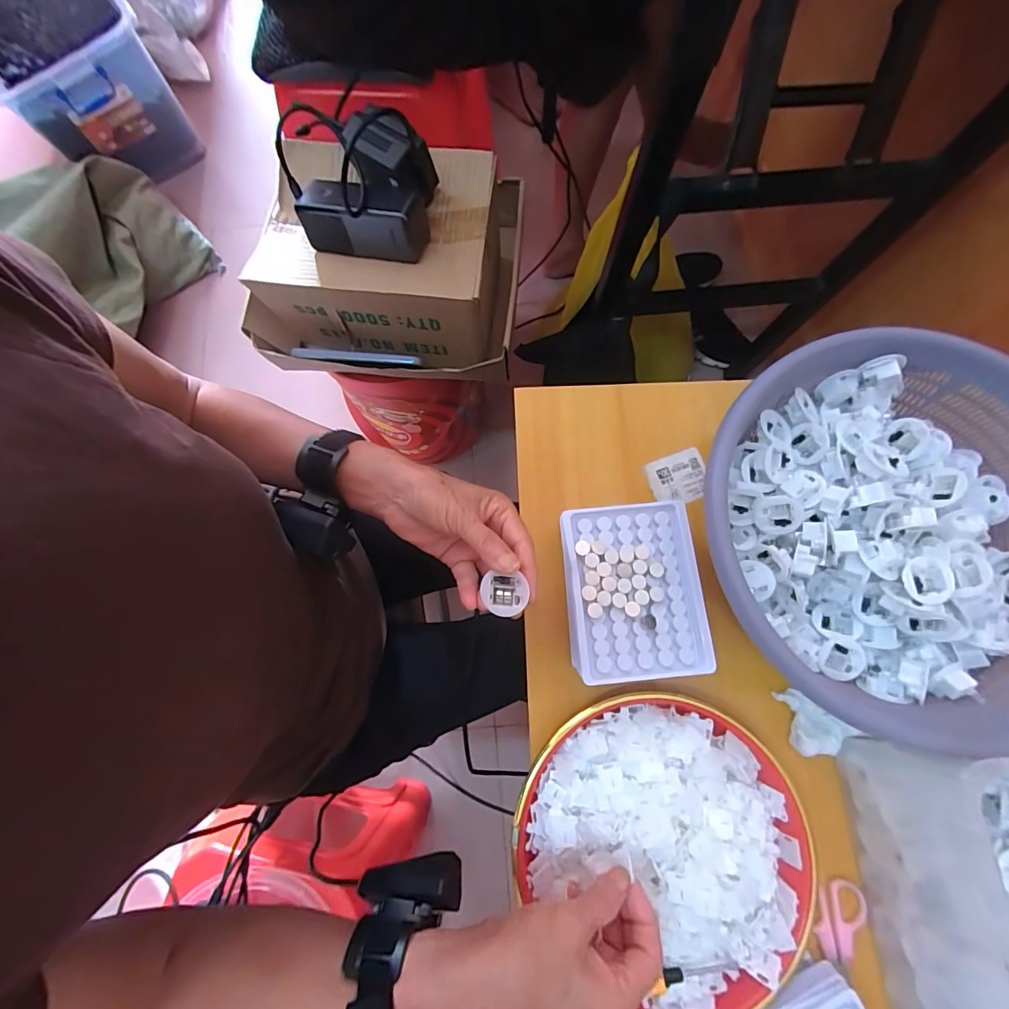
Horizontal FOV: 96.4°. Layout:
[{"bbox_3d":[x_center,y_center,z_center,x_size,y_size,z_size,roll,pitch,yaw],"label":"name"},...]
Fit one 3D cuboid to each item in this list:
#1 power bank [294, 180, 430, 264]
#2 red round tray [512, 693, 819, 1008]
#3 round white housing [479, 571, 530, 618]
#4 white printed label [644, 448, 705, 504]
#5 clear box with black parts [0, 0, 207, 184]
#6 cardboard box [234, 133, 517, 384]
[{"bbox_3d":[-0.152,-0.306,0.482,0.132,0.058,0.057,5,76,3],"label":"power bank"},{"bbox_3d":[0.126,0.252,0.337,0.214,0.029,0.193,38,80,10],"label":"red round tray"},{"bbox_3d":[0.001,0.061,0.304,0.028,0.011,0.028,1,93,16],"label":"round white housing"},{"bbox_3d":[0.167,-0.024,0.433,0.055,0.007,0.046,-19,76,-3],"label":"white printed label"},{"bbox_3d":[-0.923,-0.951,0.987,0.287,0.235,0.412,-36,78,-7],"label":"clear box with black parts"},{"bbox_3d":[-0.151,-0.284,0.554,0.310,0.154,0.226,4,76,3],"label":"cardboard box"}]

